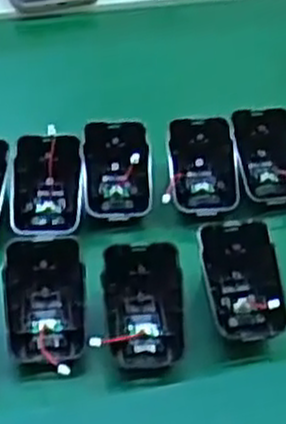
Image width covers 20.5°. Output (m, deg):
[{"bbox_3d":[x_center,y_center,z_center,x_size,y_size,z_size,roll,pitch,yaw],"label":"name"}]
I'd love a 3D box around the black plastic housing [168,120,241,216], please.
[{"bbox_3d":[0.040,-0.029,0.537,0.046,0.036,0.069,-2,47,-4],"label":"black plastic housing"}]

